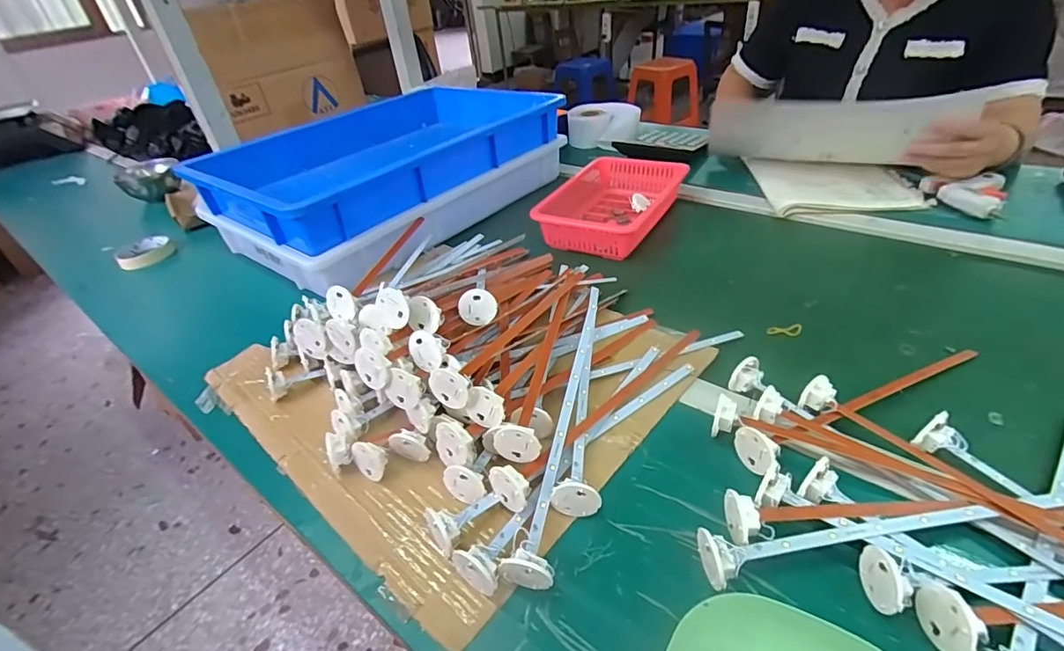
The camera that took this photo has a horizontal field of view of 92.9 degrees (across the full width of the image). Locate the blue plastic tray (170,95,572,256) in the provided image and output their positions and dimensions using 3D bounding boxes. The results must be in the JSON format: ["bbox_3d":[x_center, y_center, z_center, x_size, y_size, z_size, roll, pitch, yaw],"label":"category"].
[{"bbox_3d":[-0.263,-0.306,0.920,0.448,0.121,0.595,24,47,34],"label":"blue plastic tray"}]

